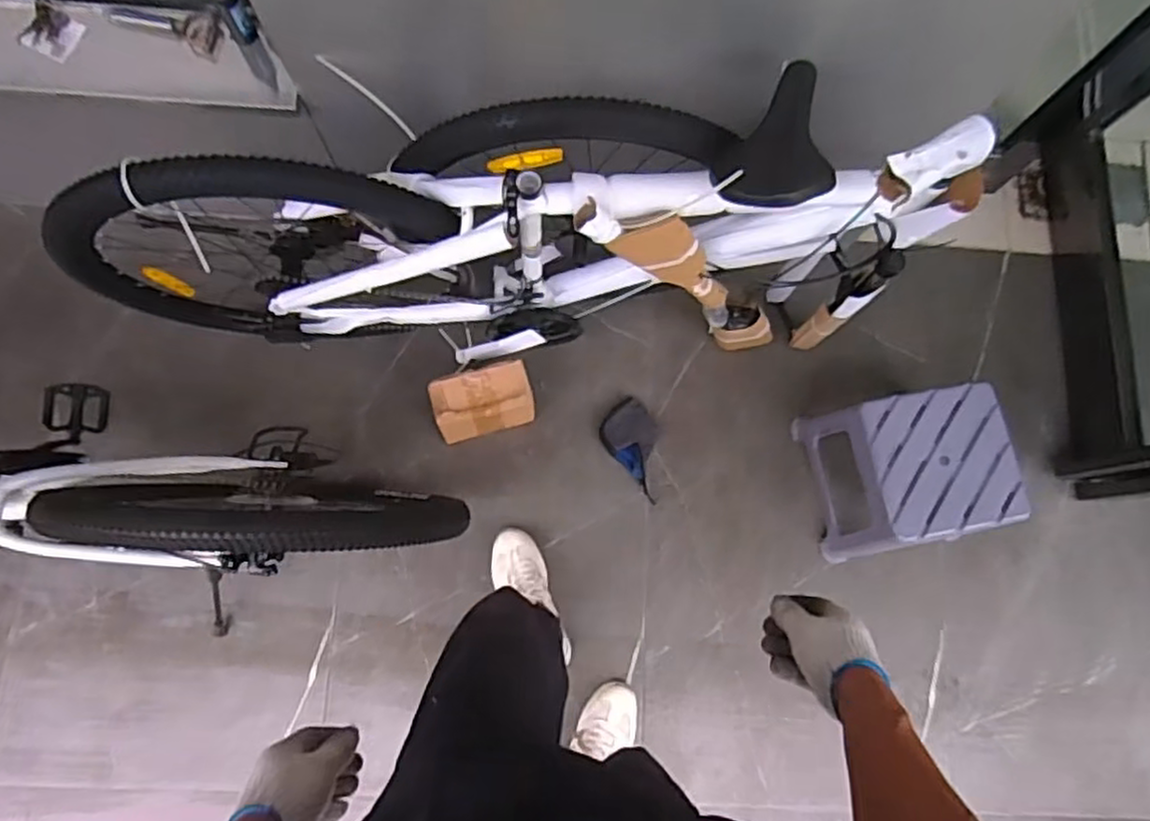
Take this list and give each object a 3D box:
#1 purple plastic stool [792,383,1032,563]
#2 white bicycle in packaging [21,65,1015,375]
[{"bbox_3d":[0.636,0.122,1.383,0.284,0.272,0.288,-9,78,-5],"label":"purple plastic stool"},{"bbox_3d":[-0.115,-0.248,1.160,1.245,0.651,0.221,-4,77,-4],"label":"white bicycle in packaging"}]

